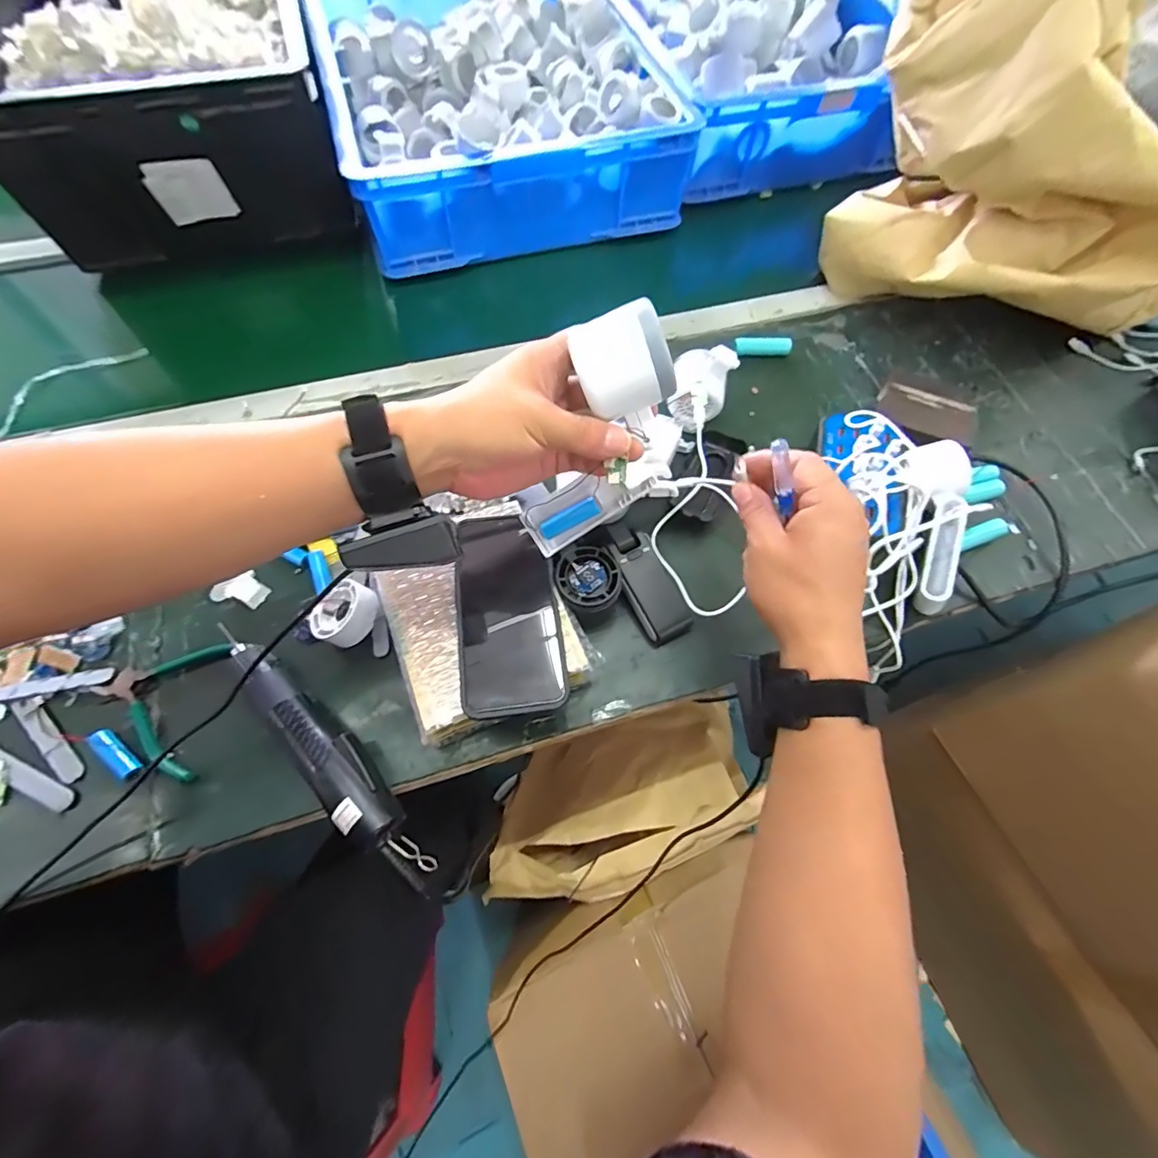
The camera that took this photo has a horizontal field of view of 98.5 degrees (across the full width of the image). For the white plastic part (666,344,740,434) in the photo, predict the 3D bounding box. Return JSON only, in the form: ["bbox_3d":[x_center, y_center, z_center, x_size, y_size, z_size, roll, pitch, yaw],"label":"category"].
[{"bbox_3d":[0.126,-0.201,0.530,0.065,0.071,0.060,1,66,-1],"label":"white plastic part"}]

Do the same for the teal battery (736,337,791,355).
[{"bbox_3d":[0.219,-0.278,0.596,0.068,0.018,0.019,-3,66,-3],"label":"teal battery"}]

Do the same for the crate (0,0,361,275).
[{"bbox_3d":[-0.510,-0.634,0.636,0.337,0.181,0.442,-16,67,-8],"label":"crate"}]

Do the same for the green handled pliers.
[{"bbox_3d":[-0.343,0.107,0.403,0.091,0.015,0.105,-2,66,-2],"label":"green handled pliers"}]

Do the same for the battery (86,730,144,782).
[{"bbox_3d":[-0.357,0.137,0.386,0.051,0.011,0.015,34,69,13],"label":"battery"}]

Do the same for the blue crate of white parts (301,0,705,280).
[{"bbox_3d":[-0.134,-0.715,0.714,0.418,0.130,0.610,-16,67,-8],"label":"blue crate of white parts"}]

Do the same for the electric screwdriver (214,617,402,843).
[{"bbox_3d":[-0.210,0.116,0.391,0.043,0.042,0.213,-41,73,-17],"label":"electric screwdriver"}]

